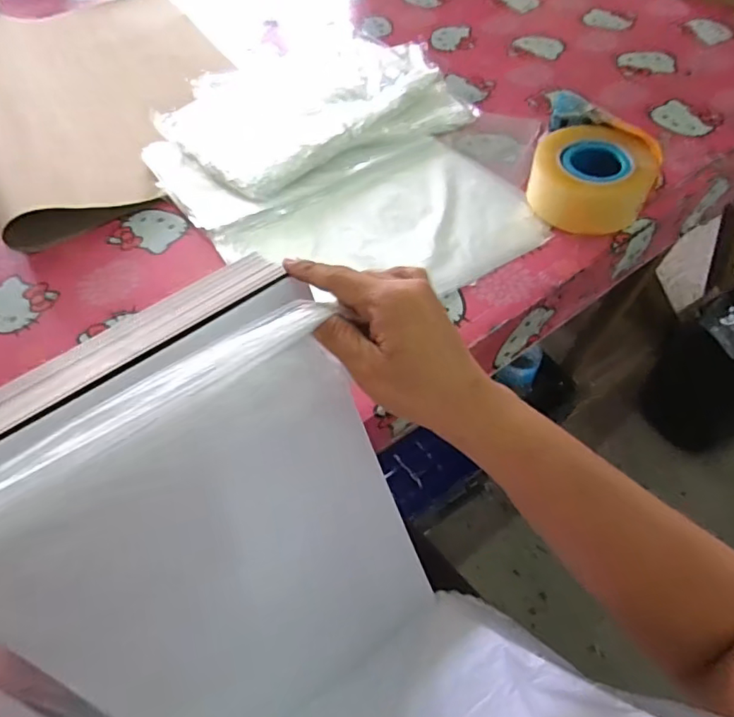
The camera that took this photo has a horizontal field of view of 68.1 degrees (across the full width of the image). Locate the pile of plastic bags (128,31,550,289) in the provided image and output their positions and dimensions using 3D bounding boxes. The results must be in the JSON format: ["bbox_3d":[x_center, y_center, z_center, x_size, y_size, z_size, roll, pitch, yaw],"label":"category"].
[{"bbox_3d":[-0.026,-0.267,0.680,0.422,0.033,0.518,-33,59,-20],"label":"pile of plastic bags"}]

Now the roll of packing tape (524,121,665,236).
[{"bbox_3d":[0.247,-0.201,0.596,0.124,0.058,0.109,0,54,3],"label":"roll of packing tape"}]

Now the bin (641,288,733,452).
[{"bbox_3d":[0.815,0.027,1.216,0.276,0.379,0.222,-24,56,-14],"label":"bin"}]

